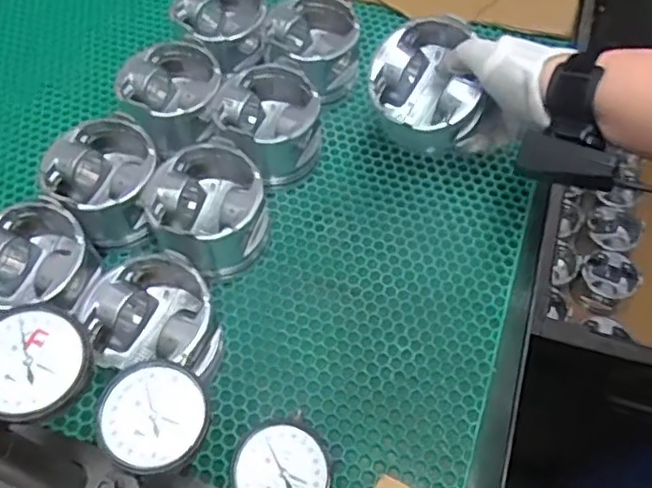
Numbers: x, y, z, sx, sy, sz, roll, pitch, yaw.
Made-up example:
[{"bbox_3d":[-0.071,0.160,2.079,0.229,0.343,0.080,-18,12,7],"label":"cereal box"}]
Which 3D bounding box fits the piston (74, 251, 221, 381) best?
[{"bbox_3d":[-0.134,0.066,0.513,0.097,0.079,0.089,12,59,9],"label":"piston"}]

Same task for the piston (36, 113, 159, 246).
[{"bbox_3d":[-0.200,-0.051,0.592,0.101,0.091,0.105,-19,60,-10],"label":"piston"}]

